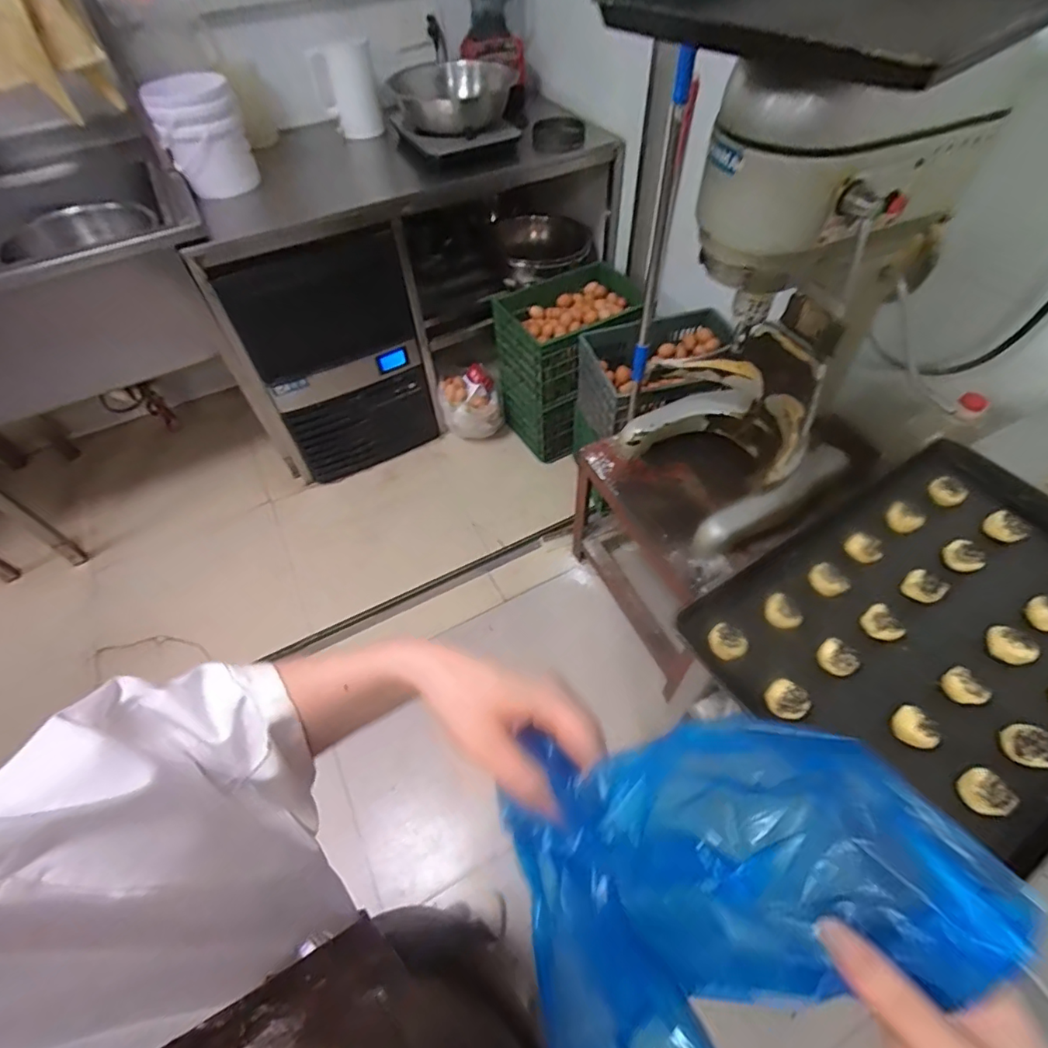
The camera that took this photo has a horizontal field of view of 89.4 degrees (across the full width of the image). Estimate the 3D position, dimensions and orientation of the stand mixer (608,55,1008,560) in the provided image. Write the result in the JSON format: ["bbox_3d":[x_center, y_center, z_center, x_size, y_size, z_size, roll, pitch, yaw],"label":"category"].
[{"bbox_3d":[0.473,-0.382,0.983,0.430,0.754,0.393,-23,56,-14],"label":"stand mixer"}]

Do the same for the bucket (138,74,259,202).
[{"bbox_3d":[-0.850,-1.025,1.413,0.209,0.271,0.209,-25,57,-16],"label":"bucket"}]

